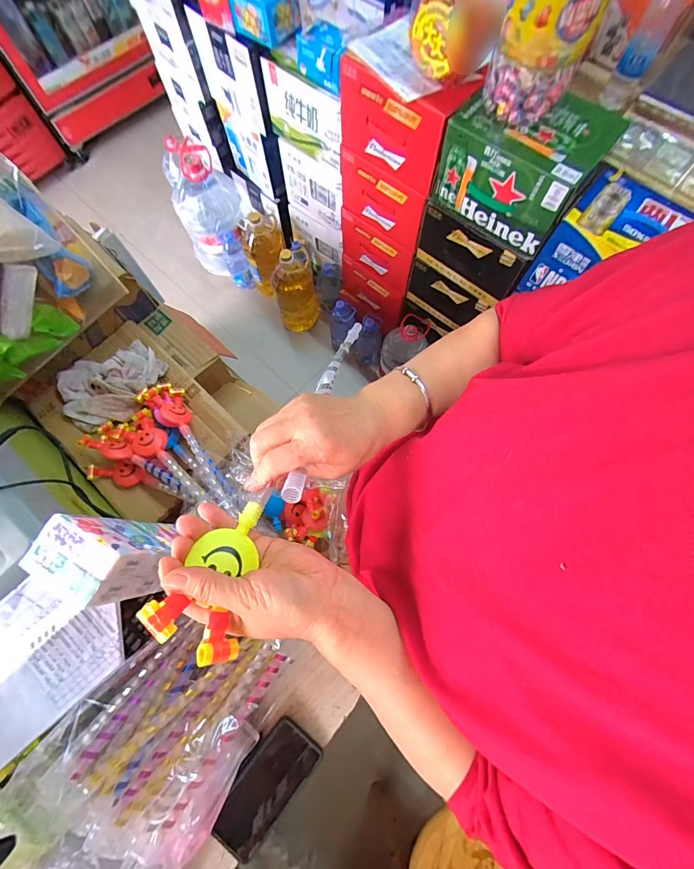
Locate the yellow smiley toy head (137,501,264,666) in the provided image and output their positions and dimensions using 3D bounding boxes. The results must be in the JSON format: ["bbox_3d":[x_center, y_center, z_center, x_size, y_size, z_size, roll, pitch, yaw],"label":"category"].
[{"bbox_3d":[-0.092,0.114,0.286,0.070,0.023,0.111,42,54,-6],"label":"yellow smiley toy head"}]

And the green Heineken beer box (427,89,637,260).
[{"bbox_3d":[0.366,-0.576,0.766,0.268,0.165,0.256,36,75,11],"label":"green Heineken beer box"}]

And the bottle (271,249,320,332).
[{"bbox_3d":[-0.205,-0.572,1.441,0.160,0.356,0.157,-12,72,-4],"label":"bottle"}]

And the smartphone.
[{"bbox_3d":[-0.105,0.450,0.466,0.072,0.012,0.149,40,76,12],"label":"smartphone"}]

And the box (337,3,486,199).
[{"bbox_3d":[0.131,-0.721,0.809,0.163,0.179,0.304,-42,77,-12],"label":"box"}]

